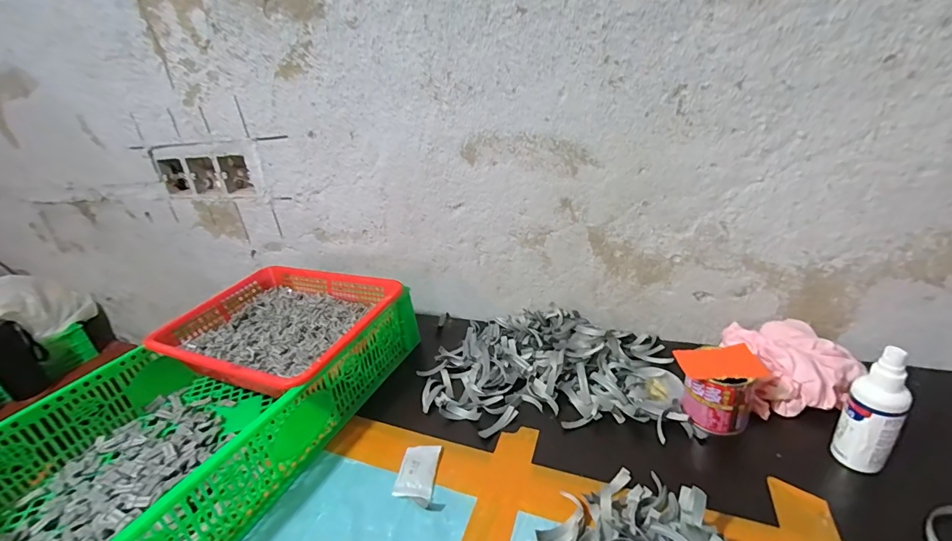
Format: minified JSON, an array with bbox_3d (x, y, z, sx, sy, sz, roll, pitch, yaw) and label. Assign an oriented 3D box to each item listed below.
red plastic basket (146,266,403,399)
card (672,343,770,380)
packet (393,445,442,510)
[{"bbox_3d":[-0.278,0.083,0.621,0.308,0.070,0.252,6,28,26],"label":"red plastic basket"},{"bbox_3d":[0.265,0.099,0.452,0.079,0.004,0.050,-6,27,1],"label":"card"},{"bbox_3d":[-0.062,0.216,0.448,0.039,0.012,0.072,-3,26,9],"label":"packet"}]

